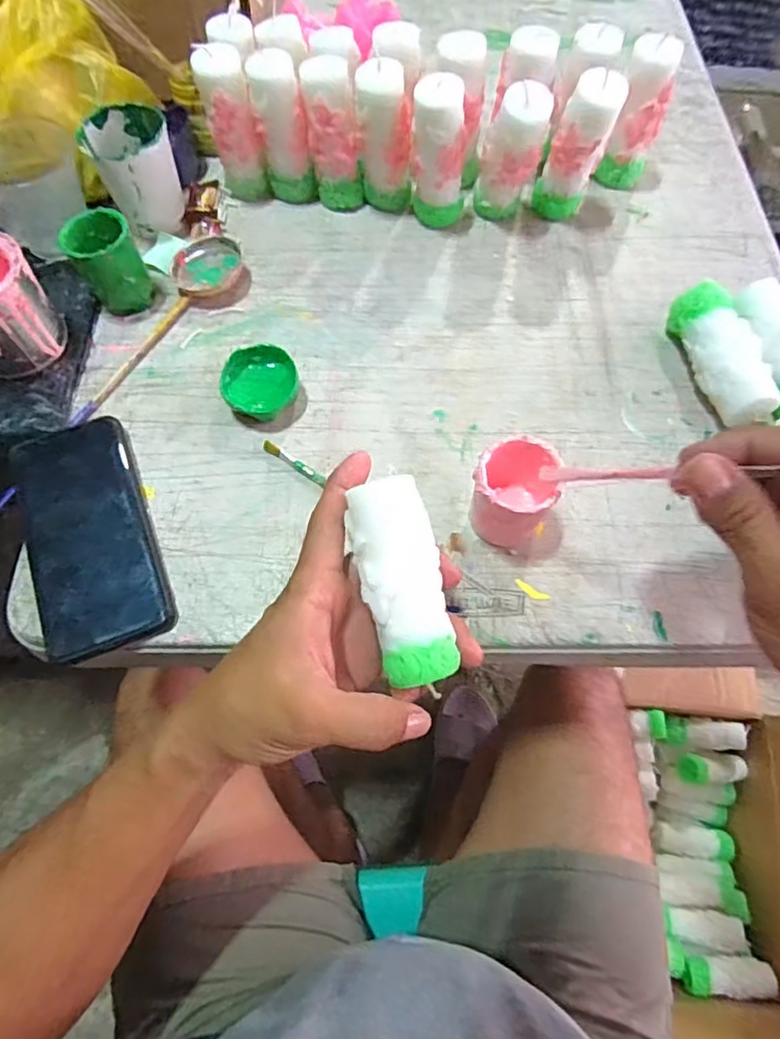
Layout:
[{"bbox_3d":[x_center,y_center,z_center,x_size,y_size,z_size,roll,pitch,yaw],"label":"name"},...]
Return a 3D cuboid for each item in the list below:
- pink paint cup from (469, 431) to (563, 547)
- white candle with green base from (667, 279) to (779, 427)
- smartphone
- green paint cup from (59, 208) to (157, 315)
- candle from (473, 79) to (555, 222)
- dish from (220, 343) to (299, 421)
[{"bbox_3d":[0.075,-0.012,0.361,0.050,0.067,0.059,16,65,5],"label":"pink paint cup"},{"bbox_3d":[0.241,-0.117,0.420,0.039,0.040,0.113,-11,66,-7],"label":"white candle with green base"},{"bbox_3d":[-0.199,0.008,0.378,0.077,0.012,0.164,-21,68,-12],"label":"smartphone"},{"bbox_3d":[-0.216,-0.200,0.443,0.049,0.059,0.046,1,65,-2],"label":"green paint cup"},{"bbox_3d":[0.096,-0.292,0.460,0.043,0.106,0.042,10,65,2],"label":"candle"},{"bbox_3d":[-0.094,-0.098,0.418,0.053,0.028,0.052,1,65,-2],"label":"dish"}]

